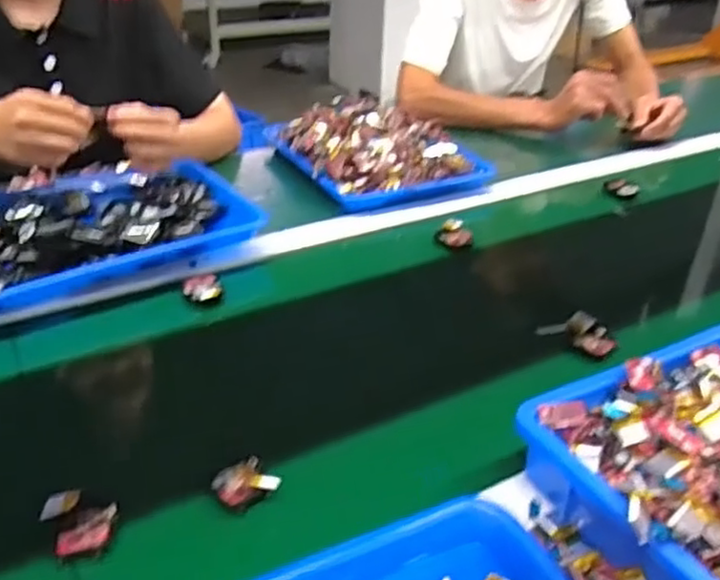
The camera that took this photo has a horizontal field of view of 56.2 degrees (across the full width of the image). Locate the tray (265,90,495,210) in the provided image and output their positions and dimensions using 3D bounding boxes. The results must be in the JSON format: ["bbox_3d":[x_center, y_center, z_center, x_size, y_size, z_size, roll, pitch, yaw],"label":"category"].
[{"bbox_3d":[0.019,-0.214,0.993,0.237,0.071,0.281,-14,37,-26],"label":"tray"}]

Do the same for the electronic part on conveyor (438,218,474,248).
[{"bbox_3d":[0.117,-0.069,0.832,0.032,0.021,0.043,-5,34,-13],"label":"electronic part on conveyor"}]

